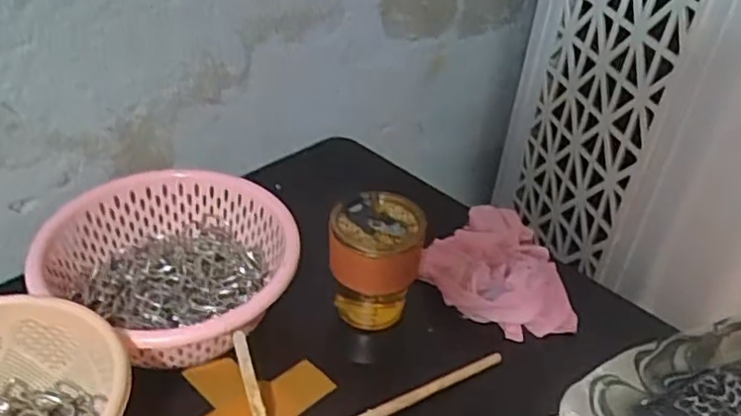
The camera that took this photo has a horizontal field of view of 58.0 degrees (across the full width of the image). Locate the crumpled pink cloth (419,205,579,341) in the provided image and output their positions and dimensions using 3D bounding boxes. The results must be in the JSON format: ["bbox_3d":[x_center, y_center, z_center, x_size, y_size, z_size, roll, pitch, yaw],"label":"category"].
[{"bbox_3d":[0.128,0.054,0.692,0.139,0.058,0.163,-7,41,-13],"label":"crumpled pink cloth"}]

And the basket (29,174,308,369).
[{"bbox_3d":[-0.184,0.064,0.621,0.215,0.086,0.205,1,40,-3],"label":"basket"}]

